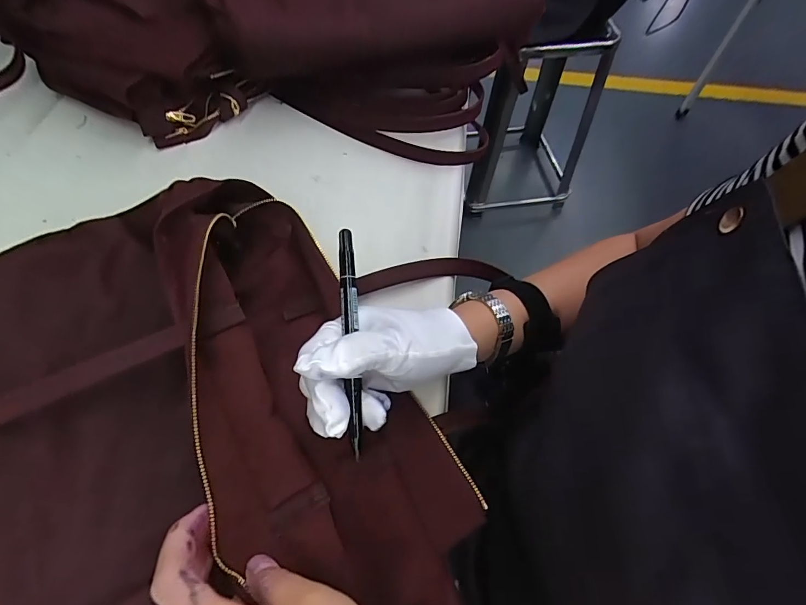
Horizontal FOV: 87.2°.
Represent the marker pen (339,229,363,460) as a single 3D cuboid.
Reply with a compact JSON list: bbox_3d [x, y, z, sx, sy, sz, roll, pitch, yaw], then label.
[{"bbox_3d":[-0.031,0.021,0.253,0.010,0.009,0.132,-3,80,-5],"label":"marker pen"}]

